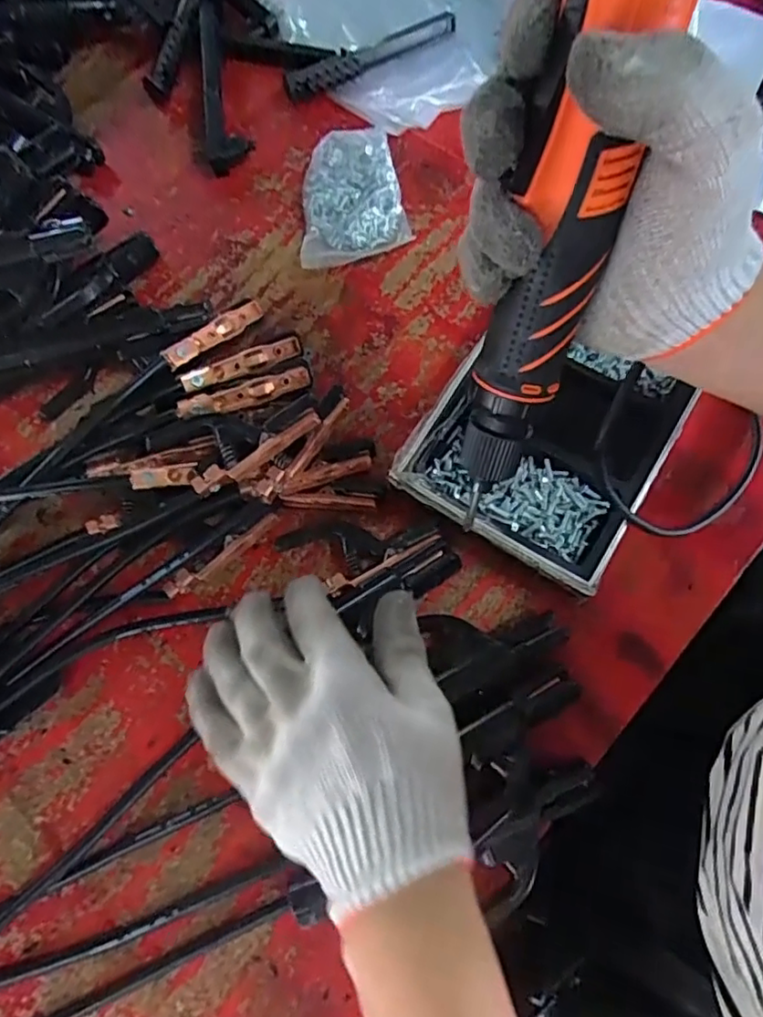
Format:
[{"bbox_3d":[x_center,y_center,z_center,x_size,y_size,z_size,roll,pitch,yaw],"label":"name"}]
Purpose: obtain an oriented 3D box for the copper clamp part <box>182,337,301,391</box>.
[{"bbox_3d":[-0.106,-0.111,0.456,0.094,0.013,0.015,-26,73,-23],"label":"copper clamp part"}]

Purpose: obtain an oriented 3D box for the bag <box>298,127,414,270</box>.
[{"bbox_3d":[-0.031,-0.270,0.522,0.098,0.032,0.119,-14,73,-2],"label":"bag"}]

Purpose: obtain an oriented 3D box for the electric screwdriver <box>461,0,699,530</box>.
[{"bbox_3d":[0.068,-0.097,0.244,0.040,0.231,0.051,14,41,7],"label":"electric screwdriver"}]

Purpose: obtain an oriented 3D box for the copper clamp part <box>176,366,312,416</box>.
[{"bbox_3d":[-0.098,-0.083,0.433,0.096,0.011,0.014,-19,73,-17],"label":"copper clamp part"}]

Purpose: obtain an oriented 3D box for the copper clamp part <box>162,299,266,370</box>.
[{"bbox_3d":[-0.130,-0.138,0.466,0.014,0.014,0.097,35,53,12],"label":"copper clamp part"}]

